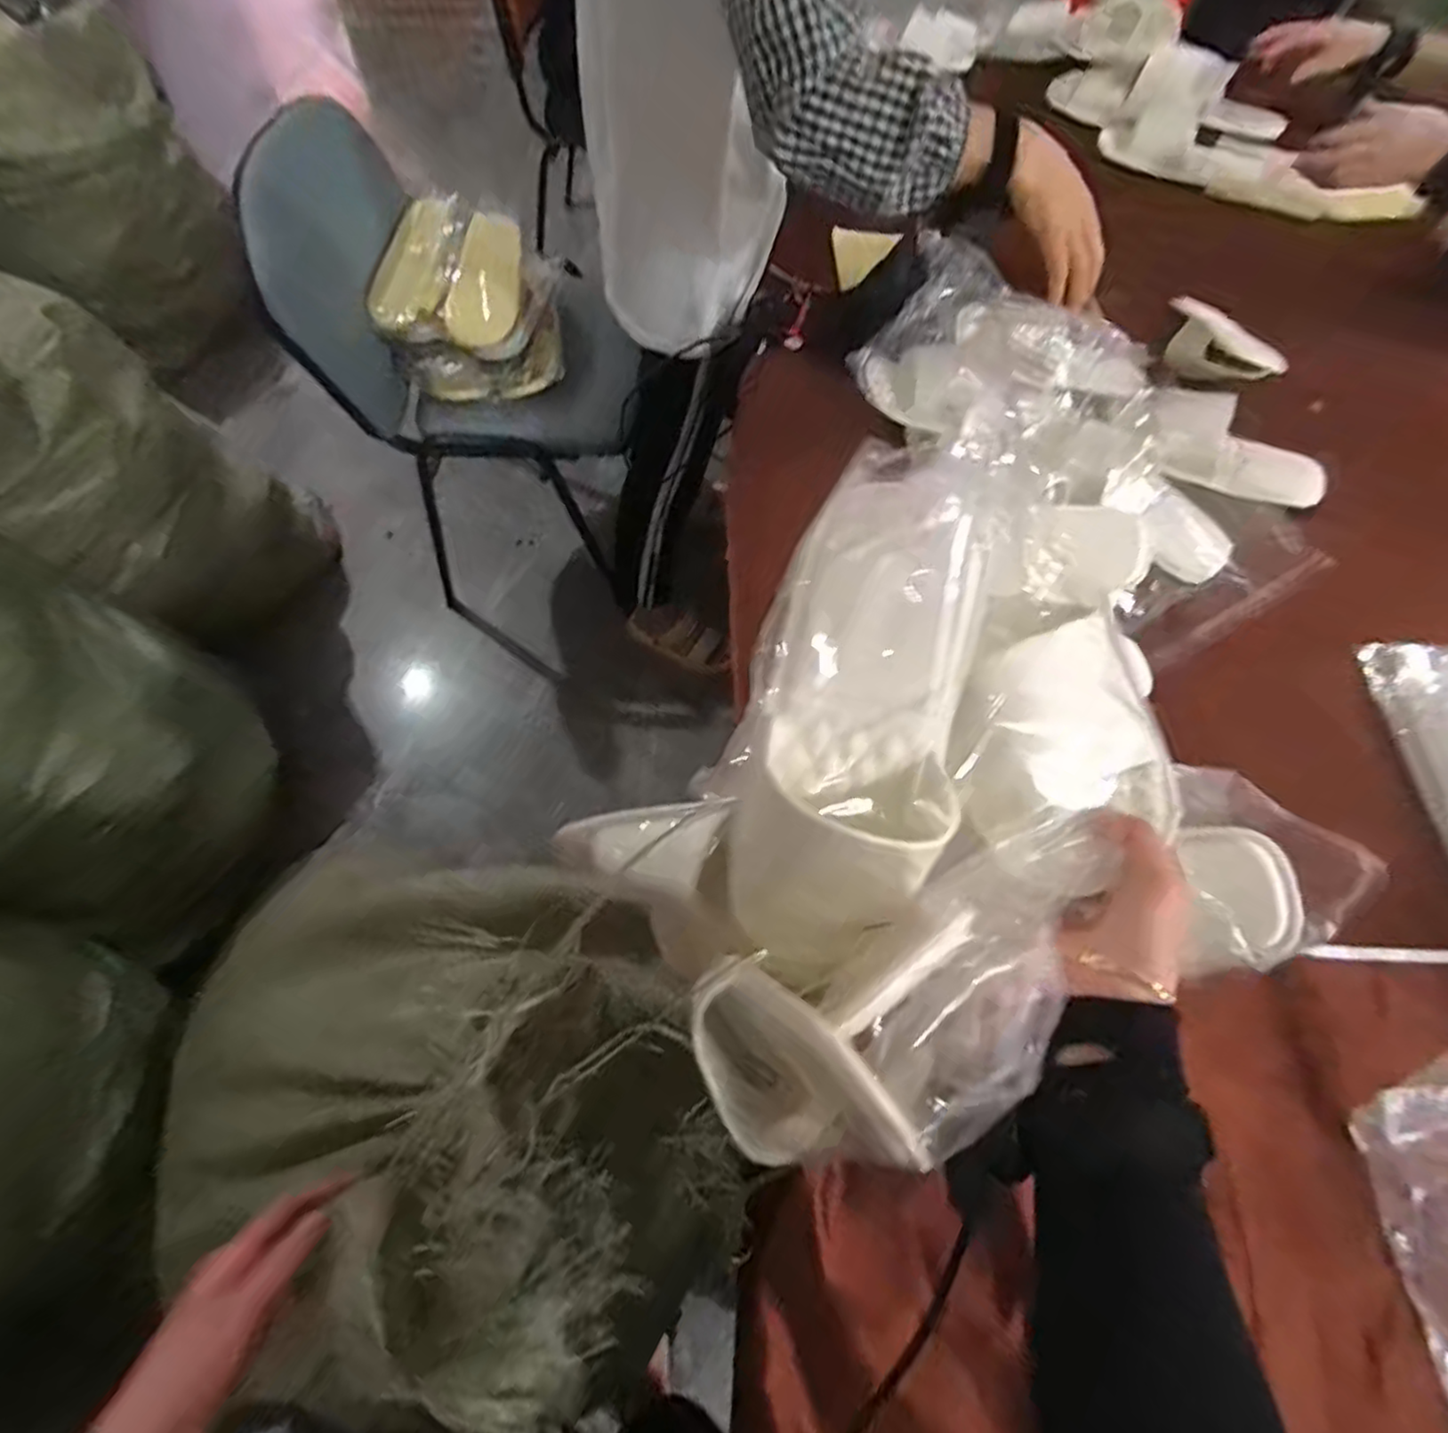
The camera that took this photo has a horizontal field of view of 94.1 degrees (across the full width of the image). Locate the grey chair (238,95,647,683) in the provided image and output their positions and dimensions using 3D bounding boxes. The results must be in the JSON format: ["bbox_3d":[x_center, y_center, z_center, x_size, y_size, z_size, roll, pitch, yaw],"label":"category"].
[{"bbox_3d":[-0.430,-0.551,1.277,0.516,0.805,0.441,16,64,5],"label":"grey chair"}]

